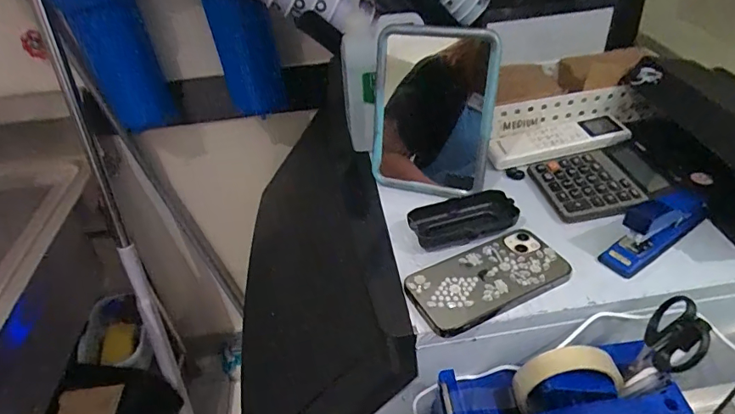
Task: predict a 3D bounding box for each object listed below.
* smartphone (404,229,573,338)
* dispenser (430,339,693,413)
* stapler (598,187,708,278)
[{"bbox_3d":[0.112,0.065,0.447,0.143,0.009,0.074,-21,42,-17],"label":"smartphone"},{"bbox_3d":[0.152,0.159,0.405,0.199,0.060,0.084,-17,40,6],"label":"dispenser"},{"bbox_3d":[0.279,0.020,0.466,0.120,0.033,0.041,-27,44,-23],"label":"stapler"}]

